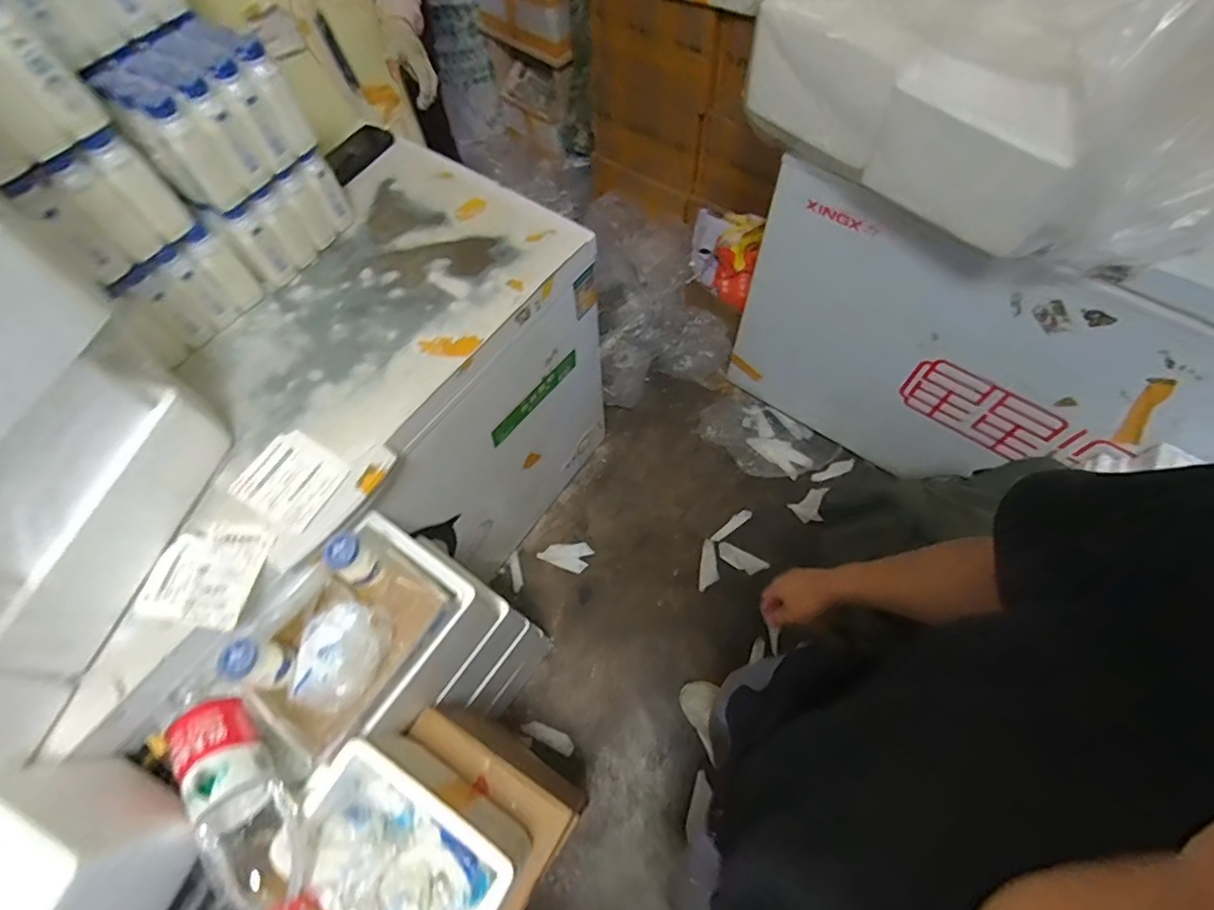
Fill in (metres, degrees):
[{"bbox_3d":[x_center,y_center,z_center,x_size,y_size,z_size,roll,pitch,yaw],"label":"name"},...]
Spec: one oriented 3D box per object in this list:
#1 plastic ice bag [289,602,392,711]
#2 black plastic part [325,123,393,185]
[{"bbox_3d":[-0.356,0.261,0.740,0.129,0.049,0.138,7,65,6],"label":"plastic ice bag"},{"bbox_3d":[-0.496,-0.609,1.131,0.028,0.057,0.142,19,65,44],"label":"black plastic part"}]

